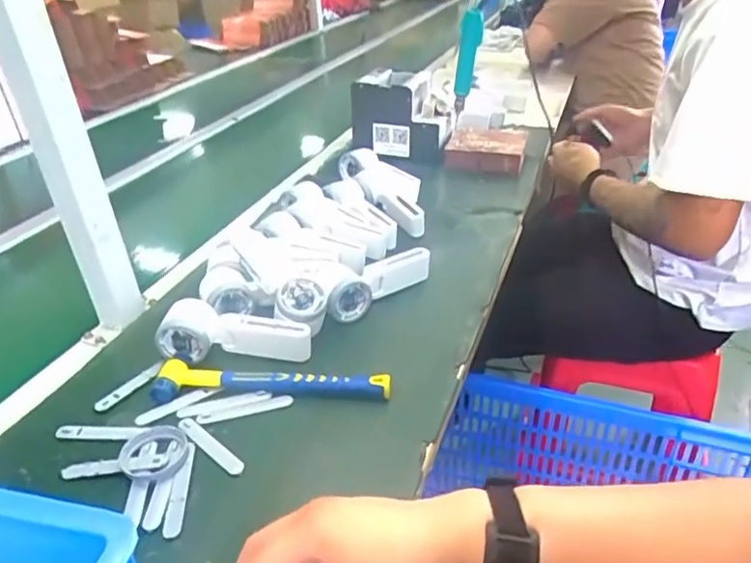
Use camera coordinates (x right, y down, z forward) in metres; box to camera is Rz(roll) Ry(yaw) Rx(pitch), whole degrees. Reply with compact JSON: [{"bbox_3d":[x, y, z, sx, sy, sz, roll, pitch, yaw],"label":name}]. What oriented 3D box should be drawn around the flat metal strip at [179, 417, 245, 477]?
[{"bbox_3d":[-0.157,0.154,0.551,0.094,0.005,0.016,25,47,33],"label":"flat metal strip"}]

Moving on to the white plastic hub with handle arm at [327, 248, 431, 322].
[{"bbox_3d":[0.000,-0.001,0.745,0.167,0.051,0.049,-27,40,-33],"label":"white plastic hub with handle arm"}]

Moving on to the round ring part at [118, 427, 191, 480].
[{"bbox_3d":[-0.206,0.157,0.542,0.061,0.011,0.063,-2,32,1],"label":"round ring part"}]

